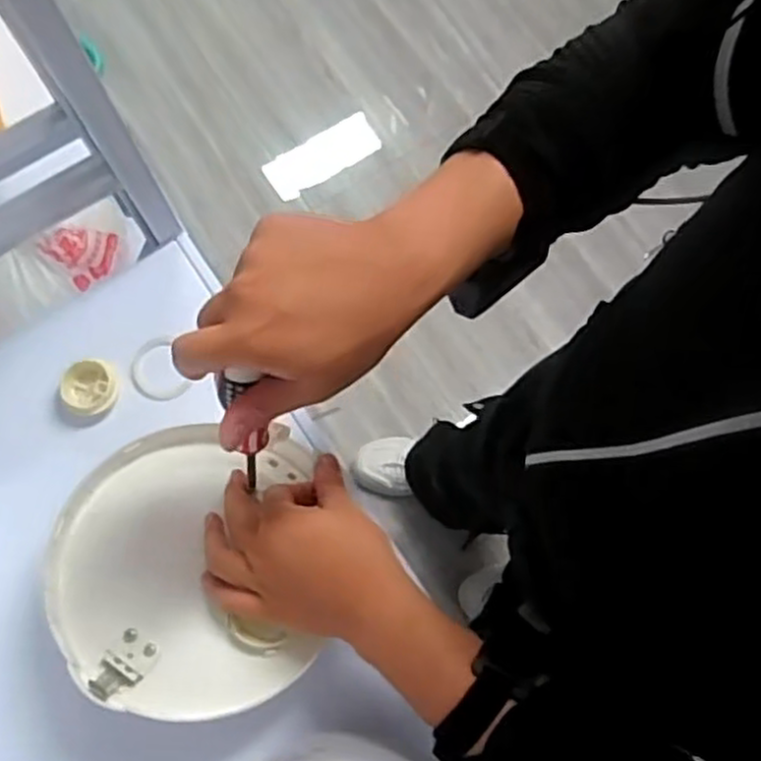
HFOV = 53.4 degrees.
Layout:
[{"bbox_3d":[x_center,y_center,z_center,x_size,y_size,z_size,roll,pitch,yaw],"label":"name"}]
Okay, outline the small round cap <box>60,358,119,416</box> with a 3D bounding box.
[{"bbox_3d":[-0.232,0.005,0.605,0.044,0.011,0.049,-41,77,-10],"label":"small round cap"}]

